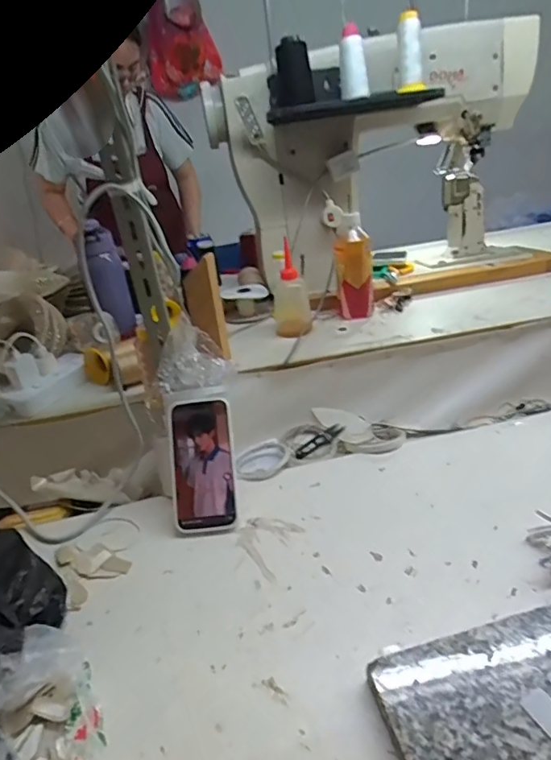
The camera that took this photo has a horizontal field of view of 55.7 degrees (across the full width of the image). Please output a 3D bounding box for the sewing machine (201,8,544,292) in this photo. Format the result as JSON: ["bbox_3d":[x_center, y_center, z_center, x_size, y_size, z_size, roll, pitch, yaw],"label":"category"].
[{"bbox_3d":[0.188,-0.413,0.982,0.546,0.386,0.227,-17,31,-17],"label":"sewing machine"}]

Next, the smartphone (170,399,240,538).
[{"bbox_3d":[-0.092,0.107,0.673,0.080,0.170,0.015,-6,-12,2],"label":"smartphone"}]

